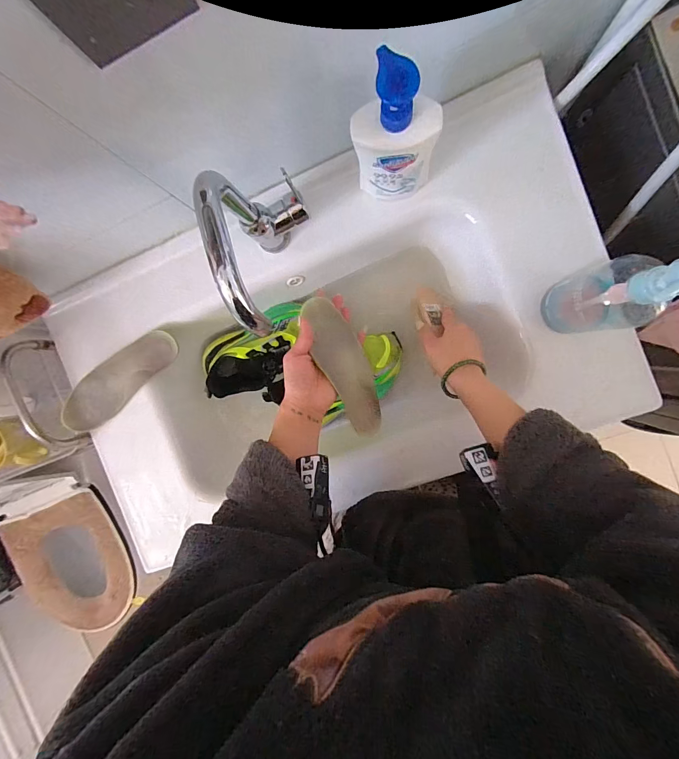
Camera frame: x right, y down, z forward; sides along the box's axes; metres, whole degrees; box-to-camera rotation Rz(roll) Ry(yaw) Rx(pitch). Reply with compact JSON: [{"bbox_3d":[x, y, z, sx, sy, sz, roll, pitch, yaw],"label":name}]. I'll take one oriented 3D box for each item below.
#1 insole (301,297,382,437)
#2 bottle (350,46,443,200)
[{"bbox_3d":[0.010,-0.018,0.500,0.056,0.031,0.202,-24,95,9],"label":"insole"},{"bbox_3d":[0.061,-0.258,0.394,0.087,0.181,0.048,3,95,8],"label":"bottle"}]

